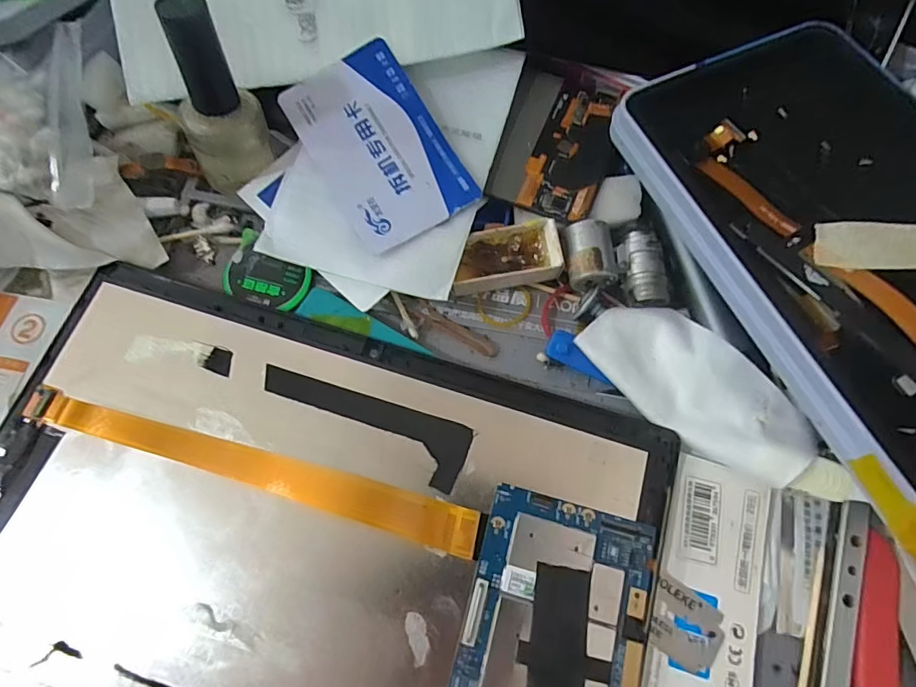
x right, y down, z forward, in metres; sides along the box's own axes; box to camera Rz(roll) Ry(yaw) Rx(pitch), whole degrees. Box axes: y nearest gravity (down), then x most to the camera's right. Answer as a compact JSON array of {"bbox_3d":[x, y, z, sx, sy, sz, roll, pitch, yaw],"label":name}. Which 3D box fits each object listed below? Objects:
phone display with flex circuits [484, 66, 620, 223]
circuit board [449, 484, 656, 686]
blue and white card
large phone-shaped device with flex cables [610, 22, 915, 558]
[{"bbox_3d":[0.044,-0.090,0.216,0.046,0.004,0.071,16,70,4],"label":"phone display with flex circuits"},{"bbox_3d":[0.029,0.099,0.155,0.057,0.004,0.092,15,72,3],"label":"circuit board"},{"bbox_3d":[-0.034,-0.084,0.207,0.054,0.004,0.085,-32,83,-4],"label":"blue and white card"},{"bbox_3d":[0.139,-0.031,0.159,0.099,0.021,0.194,-22,65,-3],"label":"large phone-shaped device with flex cables"}]

